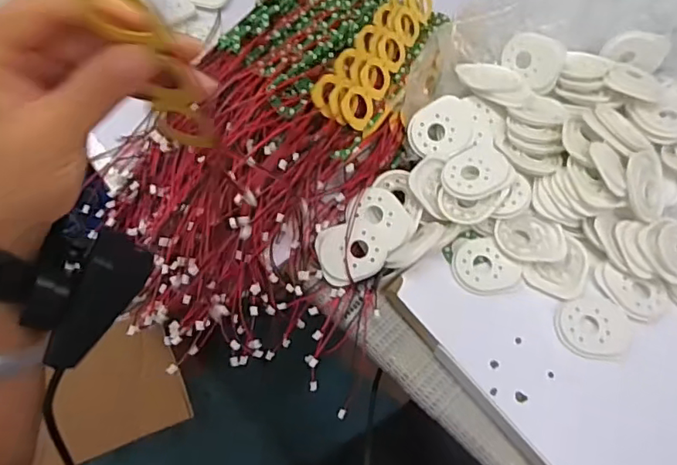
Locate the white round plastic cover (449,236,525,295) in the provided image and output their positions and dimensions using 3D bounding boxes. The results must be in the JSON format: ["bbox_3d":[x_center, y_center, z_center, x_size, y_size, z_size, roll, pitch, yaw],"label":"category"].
[{"bbox_3d":[0.118,0.029,0.453,0.053,0.012,0.045,42,68,18],"label":"white round plastic cover"}]

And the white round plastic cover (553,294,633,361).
[{"bbox_3d":[0.199,0.073,0.428,0.056,0.008,0.050,-11,63,-8],"label":"white round plastic cover"}]

